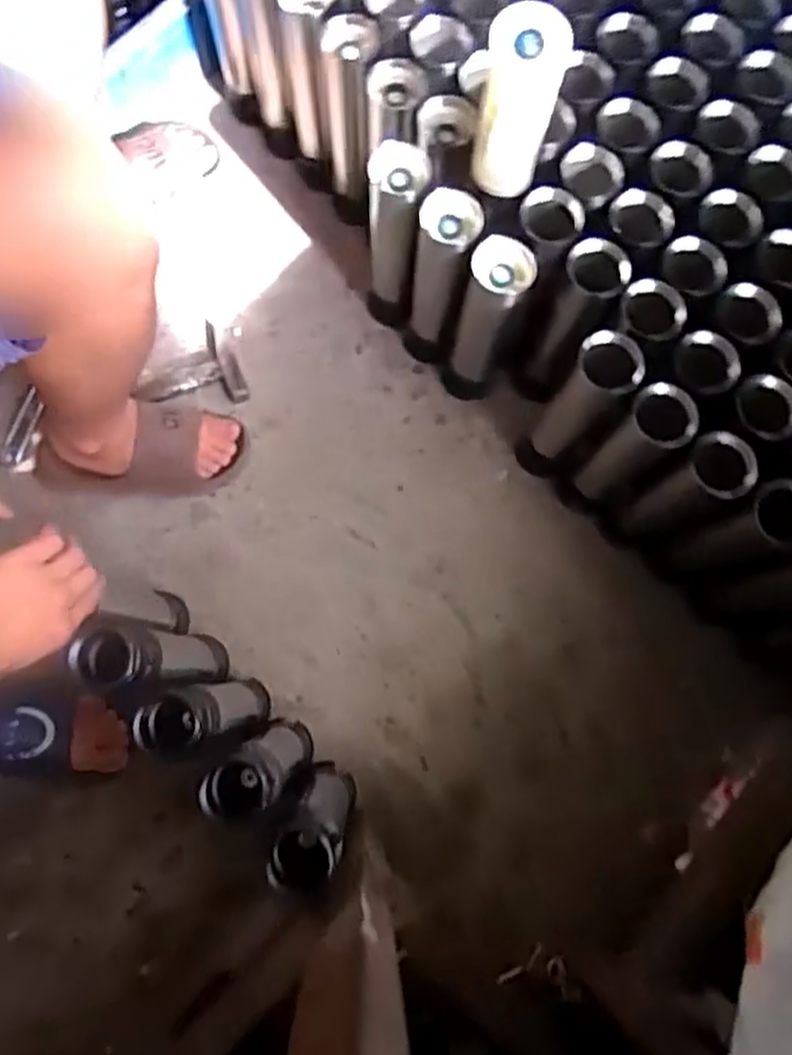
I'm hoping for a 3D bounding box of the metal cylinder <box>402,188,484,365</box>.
[{"bbox_3d":[0.052,-0.296,0.899,0.070,0.290,0.067,13,78,1],"label":"metal cylinder"}]

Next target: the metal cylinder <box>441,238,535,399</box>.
[{"bbox_3d":[0.106,-0.244,0.892,0.067,0.281,0.065,18,78,2],"label":"metal cylinder"}]

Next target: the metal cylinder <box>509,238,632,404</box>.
[{"bbox_3d":[0.196,-0.238,0.881,0.074,0.271,0.079,0,78,-1],"label":"metal cylinder"}]

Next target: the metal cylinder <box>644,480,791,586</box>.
[{"bbox_3d":[0.372,0.017,0.836,0.060,0.276,0.062,-22,79,-6],"label":"metal cylinder"}]

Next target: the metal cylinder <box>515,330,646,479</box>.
[{"bbox_3d":[0.209,-0.134,0.869,0.064,0.307,0.066,0,78,-1],"label":"metal cylinder"}]

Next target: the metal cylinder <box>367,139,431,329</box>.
[{"bbox_3d":[-0.002,-0.342,0.905,0.069,0.287,0.077,3,78,-1],"label":"metal cylinder"}]

